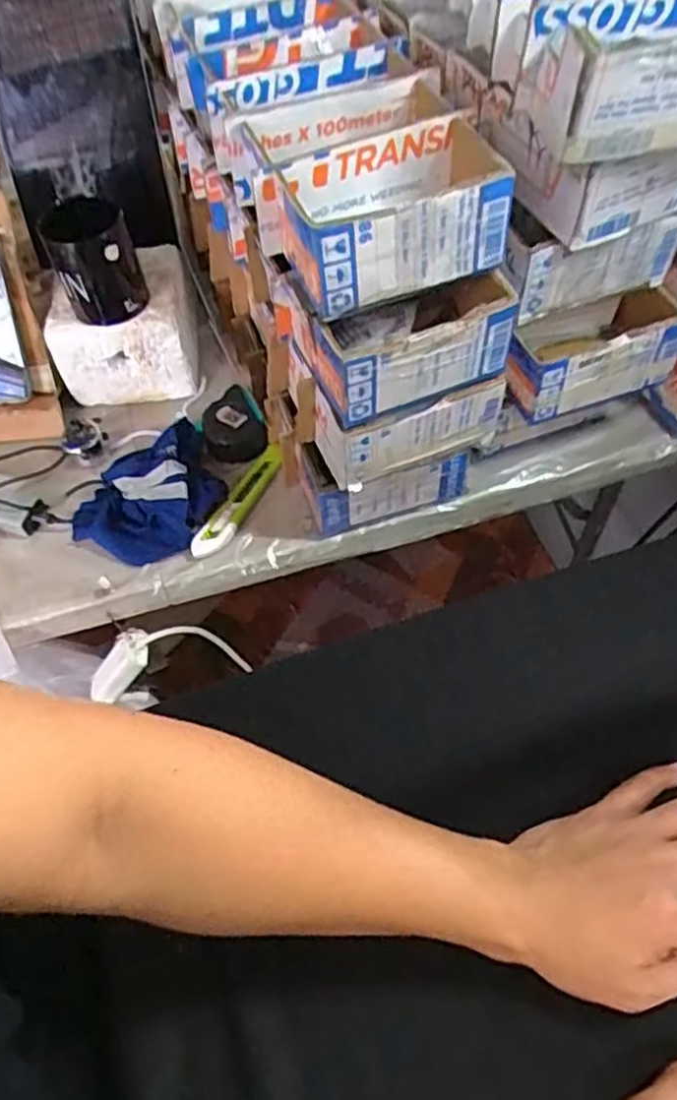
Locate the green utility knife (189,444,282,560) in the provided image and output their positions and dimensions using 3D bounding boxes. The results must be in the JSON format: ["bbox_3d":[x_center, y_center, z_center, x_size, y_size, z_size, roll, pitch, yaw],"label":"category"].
[{"bbox_3d":[-0.102,-0.054,0.754,0.033,0.021,0.156,26,61,18],"label":"green utility knife"}]

